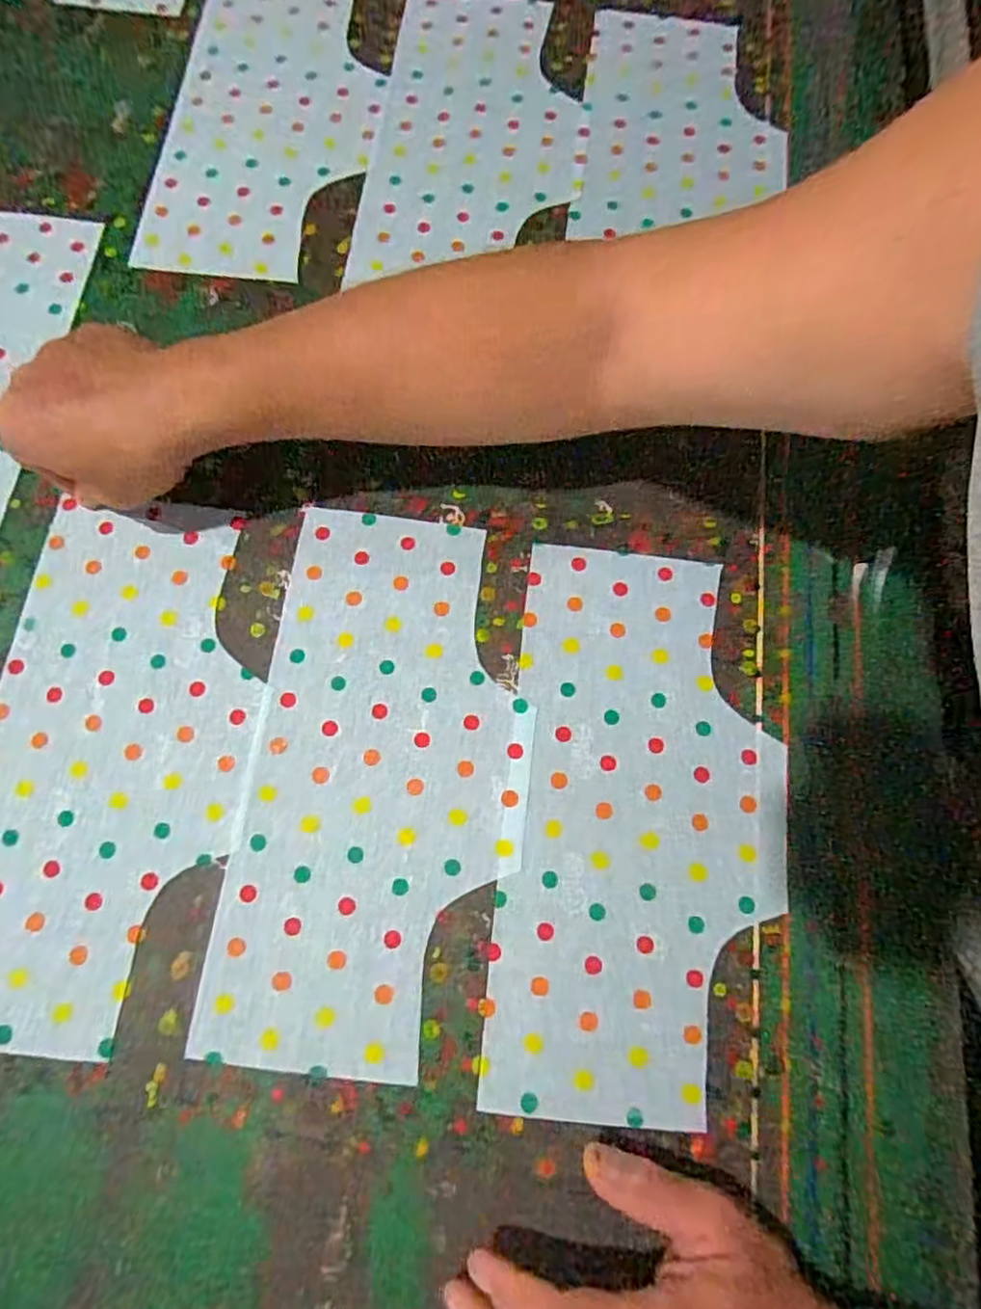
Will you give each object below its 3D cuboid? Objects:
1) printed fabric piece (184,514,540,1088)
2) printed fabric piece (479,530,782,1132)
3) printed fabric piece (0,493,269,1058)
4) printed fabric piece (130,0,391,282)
[{"bbox_3d":[-0.061,0.068,0.392,0.161,0.004,0.318,7,75,2],"label":"printed fabric piece"},{"bbox_3d":[0.091,0.091,0.390,0.160,0.004,0.318,6,75,1],"label":"printed fabric piece"},{"bbox_3d":[-0.227,0.063,0.395,0.160,0.005,0.308,7,75,1],"label":"printed fabric piece"},{"bbox_3d":[-0.173,-0.439,0.528,0.160,0.006,0.326,3,74,0],"label":"printed fabric piece"}]

